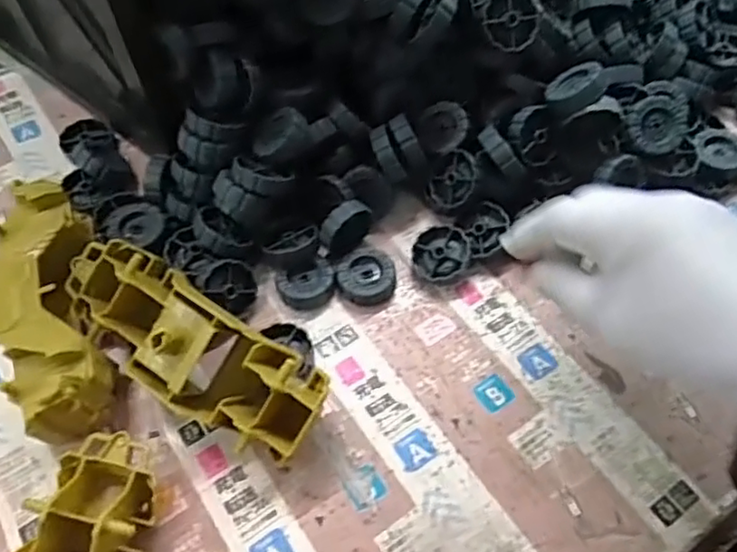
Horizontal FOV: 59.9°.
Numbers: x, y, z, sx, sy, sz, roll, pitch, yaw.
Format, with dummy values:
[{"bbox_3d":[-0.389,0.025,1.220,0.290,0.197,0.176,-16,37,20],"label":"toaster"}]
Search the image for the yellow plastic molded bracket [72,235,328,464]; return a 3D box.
[{"bbox_3d":[-0.105,0.041,0.372,0.182,0.062,0.065,31,64,19],"label":"yellow plastic molded bracket"}]

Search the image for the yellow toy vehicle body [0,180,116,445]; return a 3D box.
[{"bbox_3d":[-0.188,0.022,0.384,0.056,0.059,0.165,-15,59,-8],"label":"yellow toy vehicle body"}]

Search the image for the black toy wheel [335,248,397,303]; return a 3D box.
[{"bbox_3d":[-0.001,0.000,0.424,0.038,0.015,0.035,1,58,-1],"label":"black toy wheel"}]

